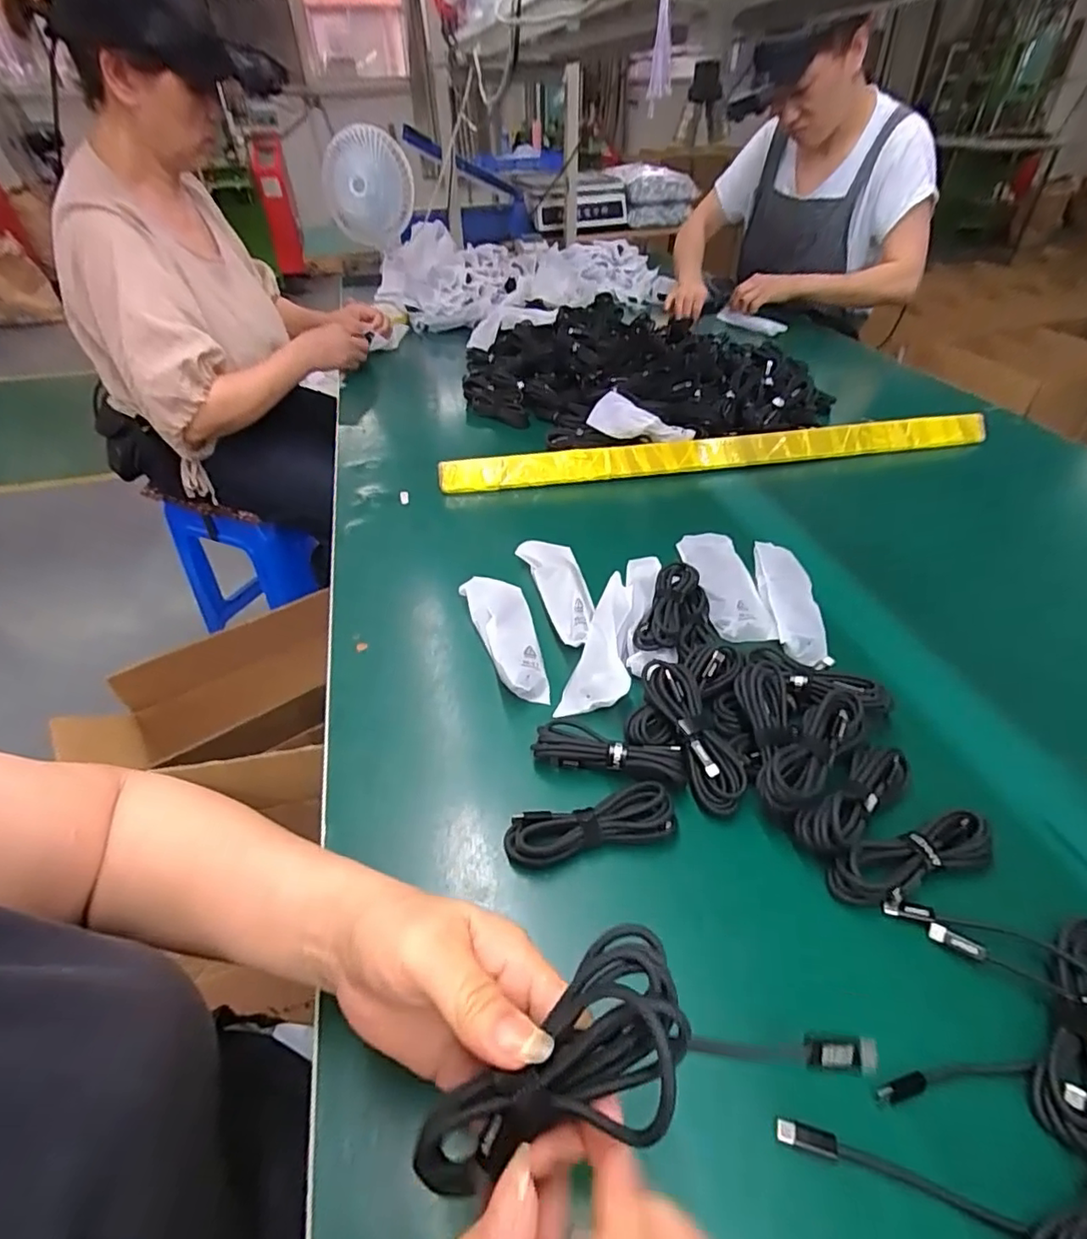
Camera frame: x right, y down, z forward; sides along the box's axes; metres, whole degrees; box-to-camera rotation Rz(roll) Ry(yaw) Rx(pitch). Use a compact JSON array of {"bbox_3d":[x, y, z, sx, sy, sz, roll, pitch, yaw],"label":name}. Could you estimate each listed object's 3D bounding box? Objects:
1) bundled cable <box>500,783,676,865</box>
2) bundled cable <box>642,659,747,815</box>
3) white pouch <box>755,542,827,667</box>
[{"bbox_3d":[0.031,0.135,0.380,0.111,0.015,0.036,-10,42,-9],"label":"bundled cable"},{"bbox_3d":[0.110,0.080,0.418,0.039,0.021,0.115,-15,60,-14],"label":"bundled cable"},{"bbox_3d":[0.229,-0.023,0.538,0.046,0.007,0.159,2,42,5],"label":"white pouch"}]

